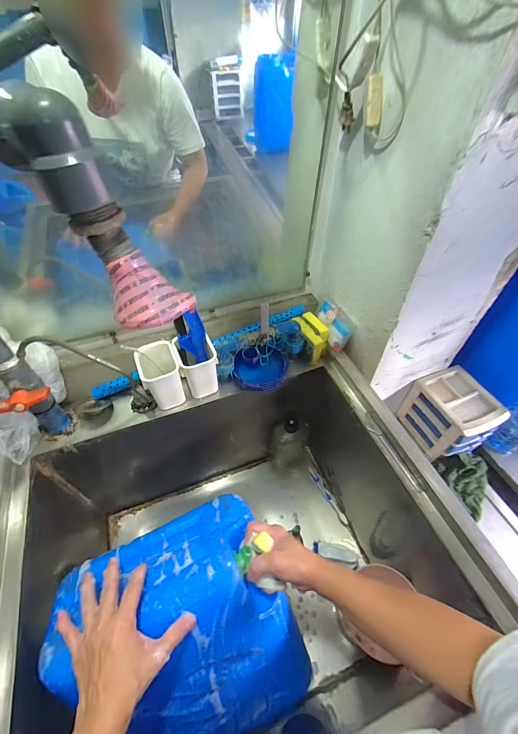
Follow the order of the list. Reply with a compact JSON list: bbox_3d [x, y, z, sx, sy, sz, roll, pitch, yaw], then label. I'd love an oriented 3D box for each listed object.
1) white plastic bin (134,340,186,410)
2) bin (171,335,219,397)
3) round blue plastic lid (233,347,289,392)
[{"bbox_3d":[-0.190,0.019,0.633,0.071,0.110,0.091,-20,53,-16],"label":"white plastic bin"},{"bbox_3d":[-0.120,0.001,0.644,0.074,0.109,0.074,-15,52,-12],"label":"bin"},{"bbox_3d":[0.003,0.008,0.704,0.120,0.041,0.102,-6,50,-5],"label":"round blue plastic lid"}]

